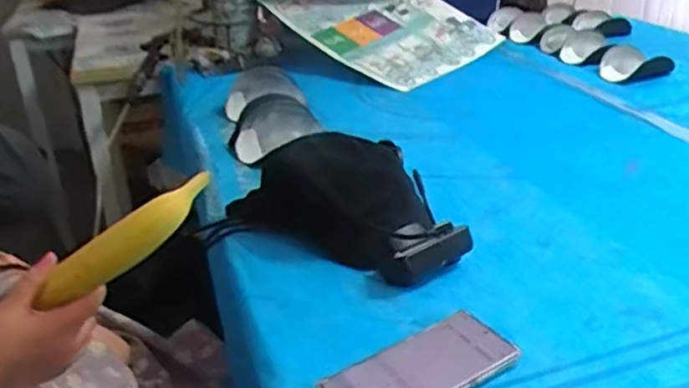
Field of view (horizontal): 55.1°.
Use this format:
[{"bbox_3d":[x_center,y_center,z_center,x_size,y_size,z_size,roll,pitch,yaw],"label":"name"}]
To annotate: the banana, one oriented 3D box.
[{"bbox_3d":[-0.209,0.048,0.611,0.196,0.044,0.046,-34,24,13],"label":"banana"}]

